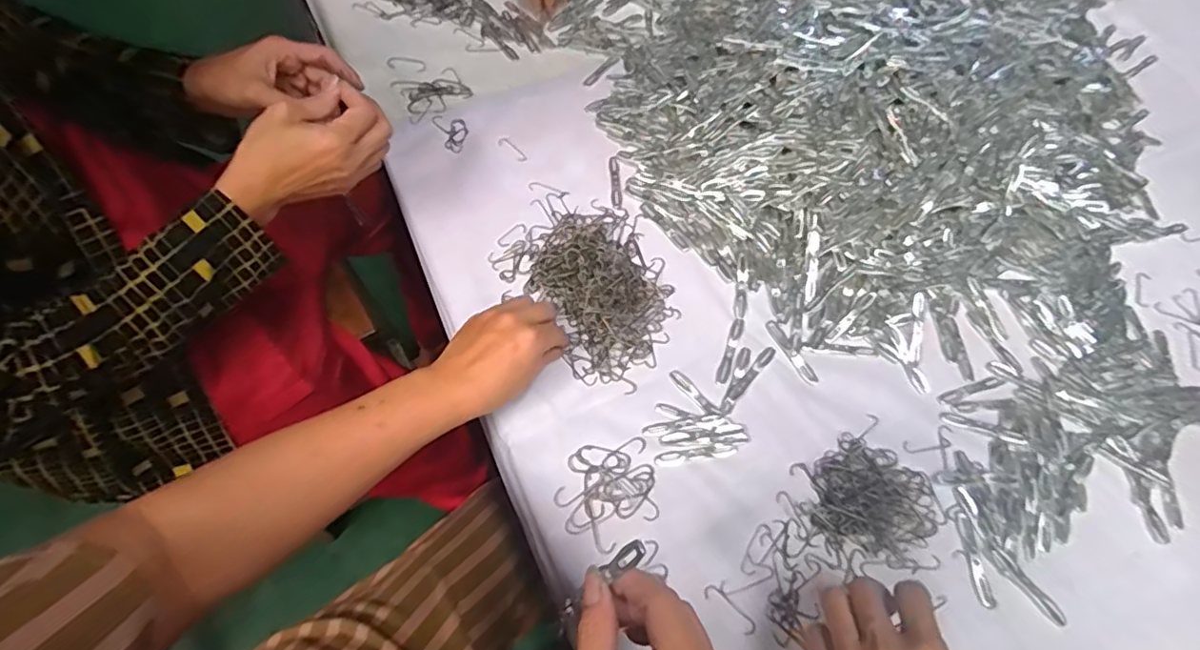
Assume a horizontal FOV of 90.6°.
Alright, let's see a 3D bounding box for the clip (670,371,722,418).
[{"bbox_3d":[0.084,0.061,0.524,0.012,0.005,0.056,-38,70,-19],"label":"clip"}]

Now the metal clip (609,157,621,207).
[{"bbox_3d":[0.016,-0.153,0.627,0.011,0.004,0.067,-2,63,-3],"label":"metal clip"}]

